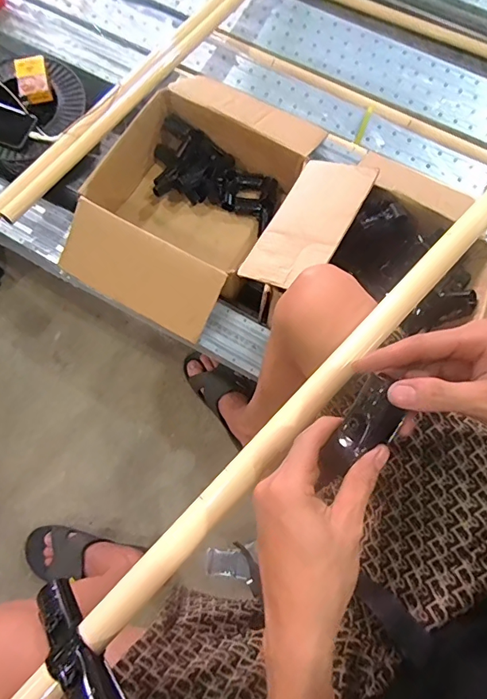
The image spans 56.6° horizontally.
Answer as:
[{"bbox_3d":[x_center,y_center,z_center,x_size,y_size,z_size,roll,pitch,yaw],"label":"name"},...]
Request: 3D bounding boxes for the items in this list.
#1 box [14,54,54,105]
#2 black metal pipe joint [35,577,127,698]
[{"bbox_3d":[-0.409,-0.524,0.878,0.057,0.021,0.100,-16,75,-6],"label":"box"},{"bbox_3d":[-0.131,0.239,0.357,0.031,0.033,0.142,-48,43,-13],"label":"black metal pipe joint"}]

